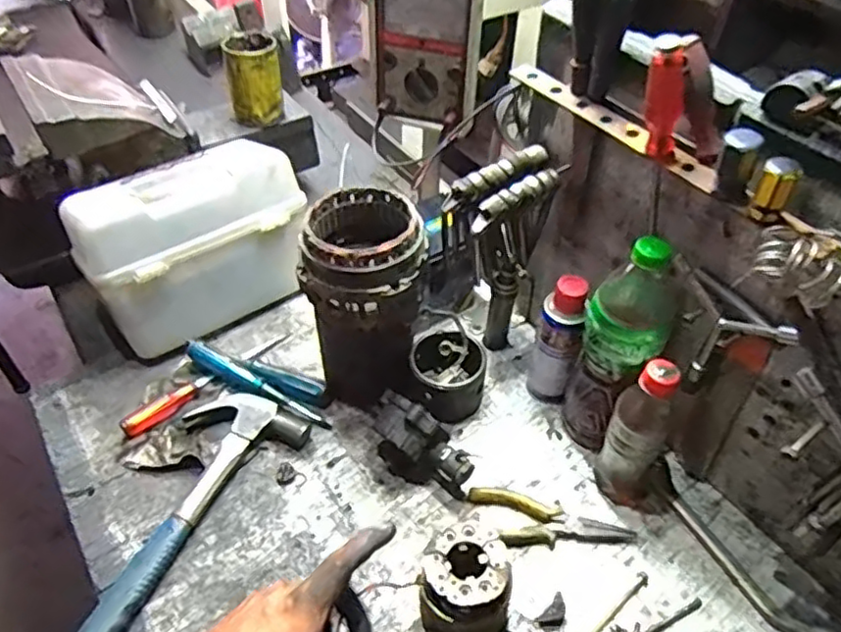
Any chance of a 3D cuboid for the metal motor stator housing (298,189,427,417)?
[{"bbox_3d":[-0.062,-0.013,0.733,0.127,0.234,0.127,1,47,-1],"label":"metal motor stator housing"}]

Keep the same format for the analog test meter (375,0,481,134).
[{"bbox_3d":[0.005,-0.295,0.711,0.121,0.169,0.049,23,50,19],"label":"analog test meter"}]

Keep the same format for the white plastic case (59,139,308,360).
[{"bbox_3d":[-0.294,-0.098,0.850,0.267,0.178,0.164,-28,53,-25],"label":"white plastic case"}]

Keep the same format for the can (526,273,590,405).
[{"bbox_3d":[0.154,0.032,0.742,0.047,0.173,0.044,5,47,3],"label":"can"}]

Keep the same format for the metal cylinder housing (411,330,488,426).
[{"bbox_3d":[0.032,0.072,0.762,0.085,0.066,0.092,7,47,5],"label":"metal cylinder housing"}]

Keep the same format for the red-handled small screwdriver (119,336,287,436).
[{"bbox_3d":[-0.252,0.072,0.787,0.025,0.029,0.226,35,55,27],"label":"red-handled small screwdriver"}]

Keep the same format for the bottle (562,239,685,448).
[{"bbox_3d":[0.195,0.043,0.660,0.079,0.272,0.069,24,50,19],"label":"bottle"}]

